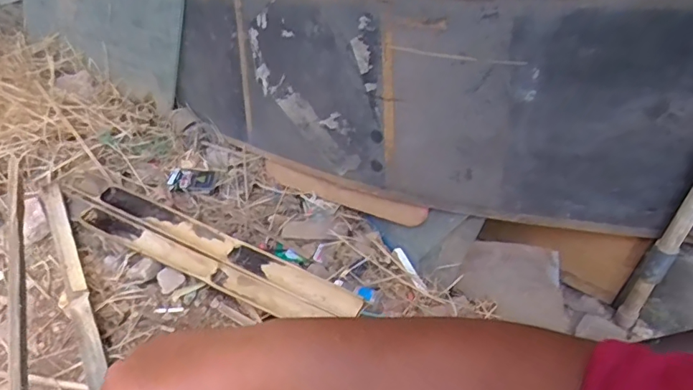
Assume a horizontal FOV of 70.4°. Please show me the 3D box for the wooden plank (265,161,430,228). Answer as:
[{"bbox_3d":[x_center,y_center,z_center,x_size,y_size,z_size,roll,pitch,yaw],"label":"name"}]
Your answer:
[{"bbox_3d":[-0.020,-0.004,1.053,0.420,0.065,0.023,17,46,33],"label":"wooden plank"}]

